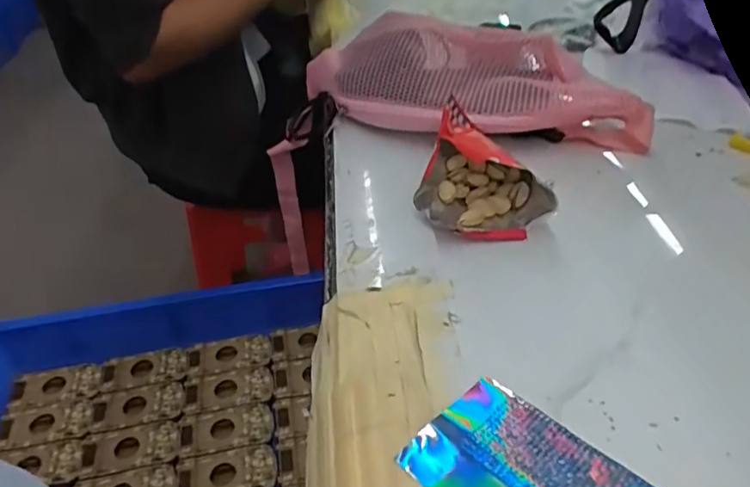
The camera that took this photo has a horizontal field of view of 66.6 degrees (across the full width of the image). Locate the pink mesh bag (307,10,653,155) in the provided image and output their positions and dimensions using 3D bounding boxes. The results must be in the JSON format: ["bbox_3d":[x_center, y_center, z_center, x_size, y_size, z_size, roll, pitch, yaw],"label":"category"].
[{"bbox_3d":[0.080,-0.154,0.518,0.296,0.075,0.139,2,40,6],"label":"pink mesh bag"}]

